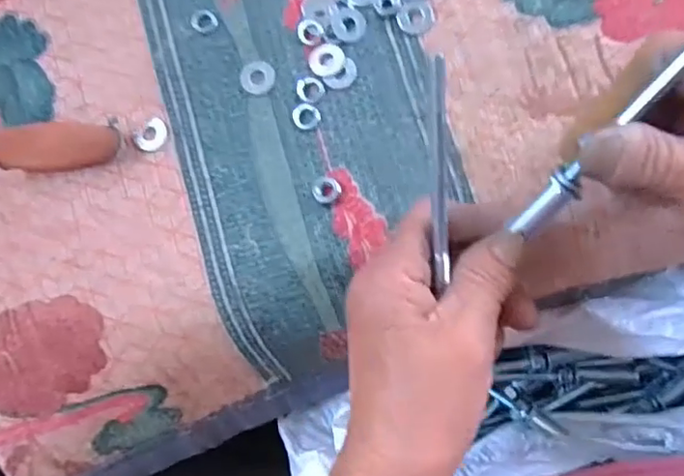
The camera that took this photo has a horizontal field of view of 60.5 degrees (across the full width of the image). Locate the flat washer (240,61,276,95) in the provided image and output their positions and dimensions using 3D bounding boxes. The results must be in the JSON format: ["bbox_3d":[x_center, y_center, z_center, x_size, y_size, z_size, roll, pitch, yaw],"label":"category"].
[{"bbox_3d":[-0.046,-0.087,0.316,0.018,0.004,0.018,0,91,9],"label":"flat washer"}]

